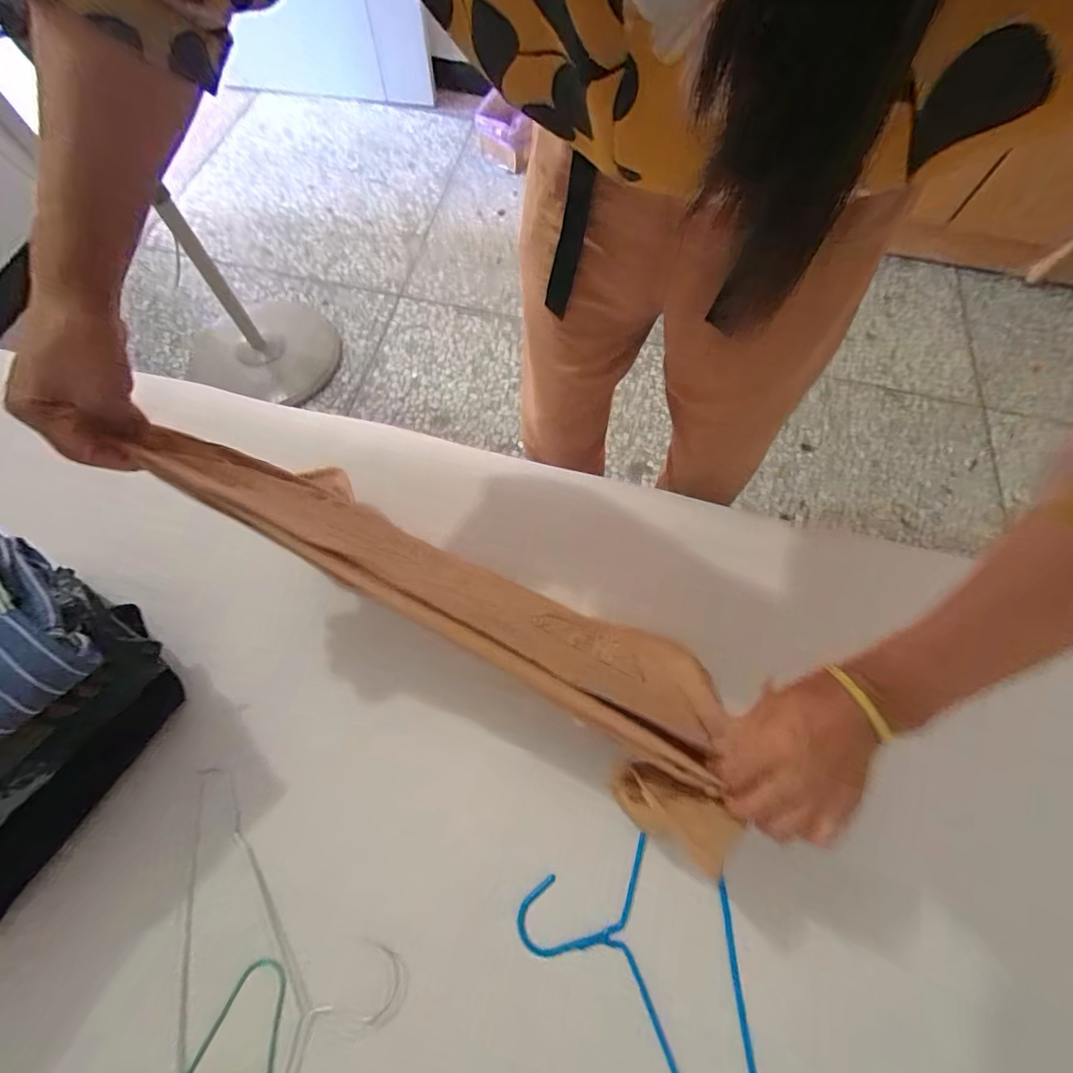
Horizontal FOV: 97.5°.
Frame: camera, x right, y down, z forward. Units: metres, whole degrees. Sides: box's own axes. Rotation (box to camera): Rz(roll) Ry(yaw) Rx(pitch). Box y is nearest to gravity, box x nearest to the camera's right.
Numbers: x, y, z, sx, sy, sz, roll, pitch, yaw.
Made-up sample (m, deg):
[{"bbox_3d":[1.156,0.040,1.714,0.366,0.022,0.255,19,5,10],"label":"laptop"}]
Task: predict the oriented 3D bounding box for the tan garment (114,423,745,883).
[{"bbox_3d":[-0.068,0.060,0.411,0.531,0.123,0.099,36,76,7],"label":"tan garment"}]

